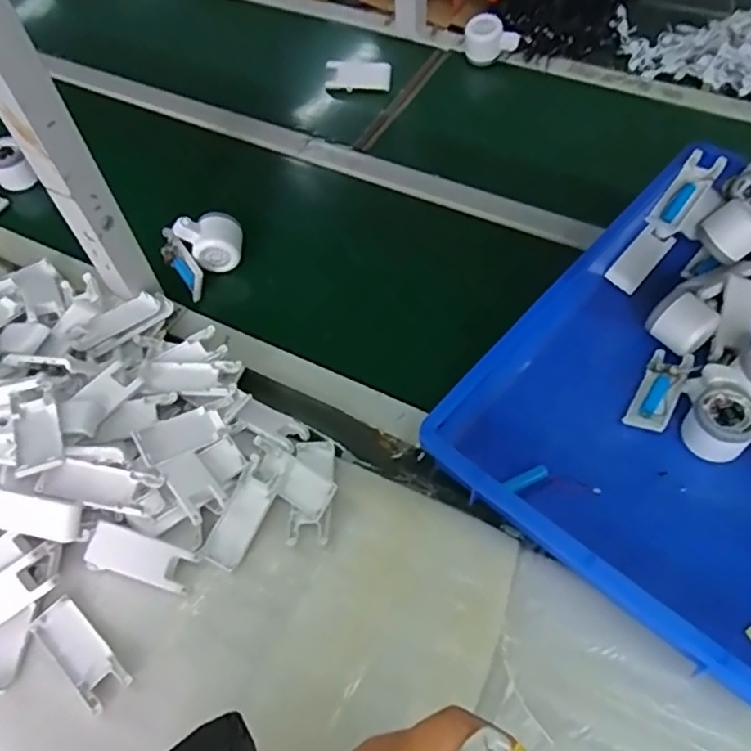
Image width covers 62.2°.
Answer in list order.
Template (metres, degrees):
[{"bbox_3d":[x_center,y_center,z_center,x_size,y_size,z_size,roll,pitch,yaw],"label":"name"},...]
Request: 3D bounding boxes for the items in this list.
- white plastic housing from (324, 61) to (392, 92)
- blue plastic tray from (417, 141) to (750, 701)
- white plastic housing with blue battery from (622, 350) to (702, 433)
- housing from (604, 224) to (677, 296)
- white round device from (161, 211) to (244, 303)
[{"bbox_3d":[-0.027,-0.478,0.993,0.106,0.040,0.031,11,59,10],"label":"white plastic housing"},{"bbox_3d":[0.352,-0.006,0.623,0.353,0.072,0.518,36,66,23],"label":"blue plastic tray"},{"bbox_3d":[0.297,0.016,0.649,0.041,0.021,0.099,28,63,19],"label":"white plastic housing with blue battery"},{"bbox_3d":[0.315,-0.138,0.745,0.040,0.015,0.098,42,71,10],"label":"housing"},{"bbox_3d":[-0.212,-0.161,0.777,0.094,0.066,0.081,-32,61,-16],"label":"white round device"}]

